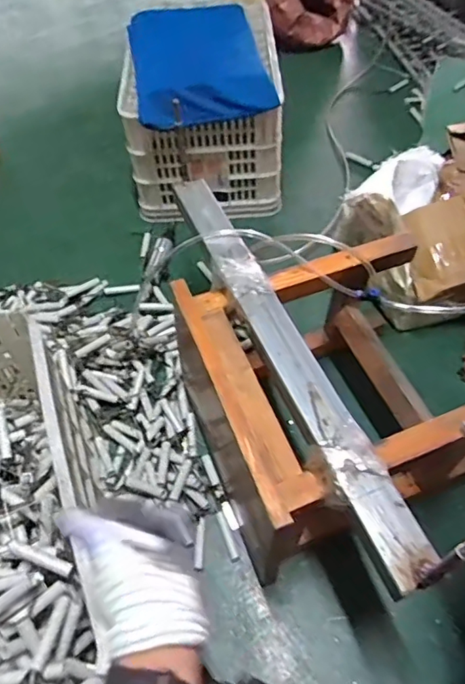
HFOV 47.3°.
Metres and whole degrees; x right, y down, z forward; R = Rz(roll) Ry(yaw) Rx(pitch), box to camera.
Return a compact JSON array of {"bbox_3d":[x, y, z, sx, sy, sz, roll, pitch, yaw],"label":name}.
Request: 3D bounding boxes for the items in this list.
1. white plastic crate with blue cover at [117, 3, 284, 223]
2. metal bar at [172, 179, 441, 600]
[{"bbox_3d":[-0.068,-0.569,1.311,0.349,0.318,0.470,-4,55,0],"label":"white plastic crate with blue cover"},{"bbox_3d":[0.061,-0.013,0.724,0.062,0.023,0.681,-19,57,-11],"label":"metal bar"}]

